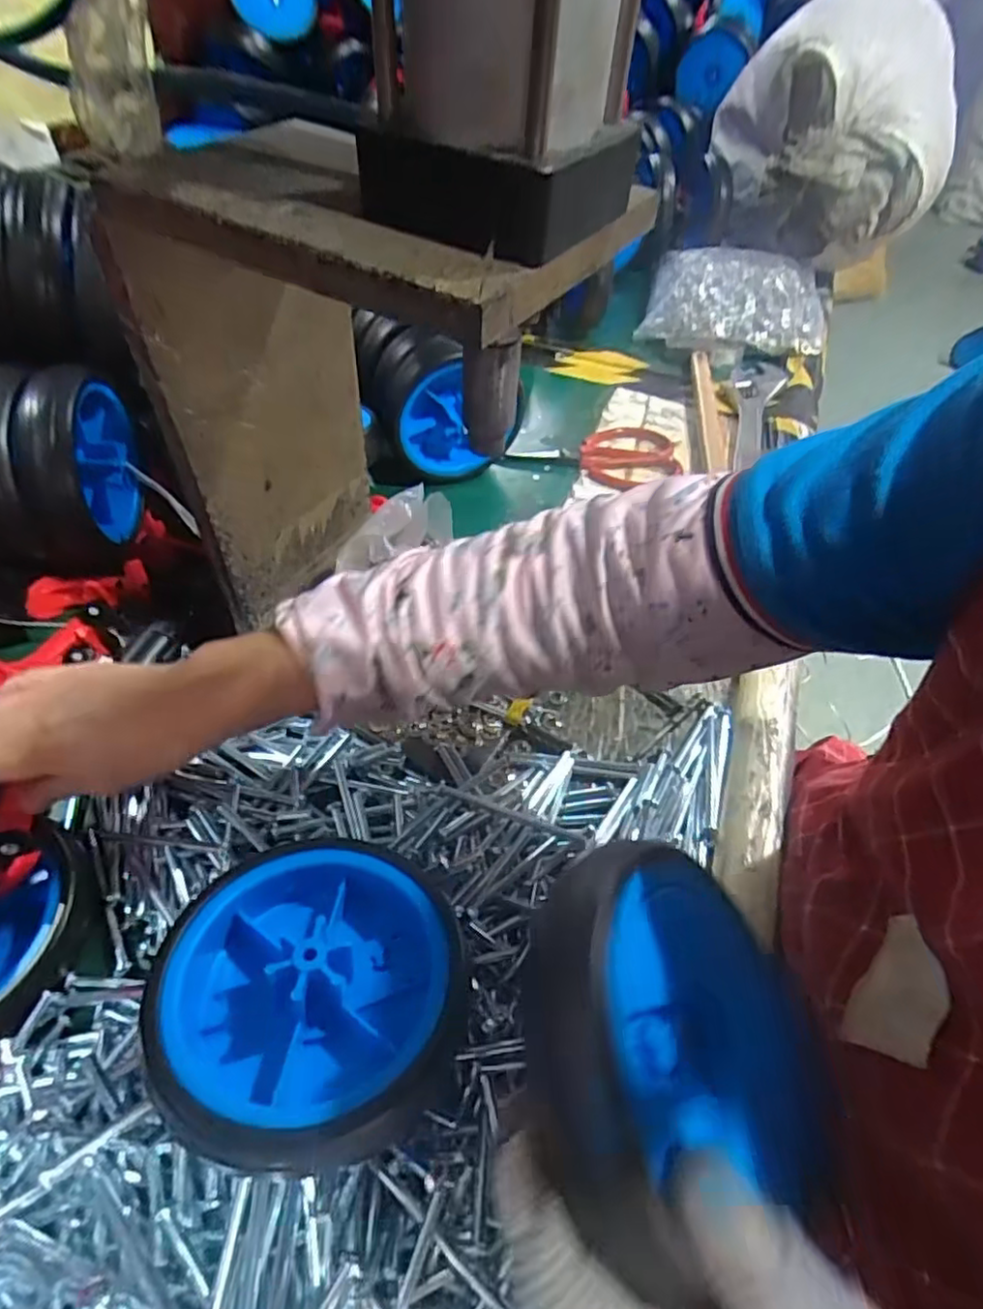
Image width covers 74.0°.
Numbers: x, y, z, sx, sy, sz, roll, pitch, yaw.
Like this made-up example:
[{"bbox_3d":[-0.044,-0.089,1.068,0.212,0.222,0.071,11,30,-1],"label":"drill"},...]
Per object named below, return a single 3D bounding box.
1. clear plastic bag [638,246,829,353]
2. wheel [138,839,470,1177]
[{"bbox_3d":[0.322,-0.463,0.860,0.241,0.062,0.192,9,51,4],"label":"clear plastic bag"},{"bbox_3d":[-0.076,0.148,0.289,0.123,0.064,0.123,2,51,-2],"label":"wheel"}]

